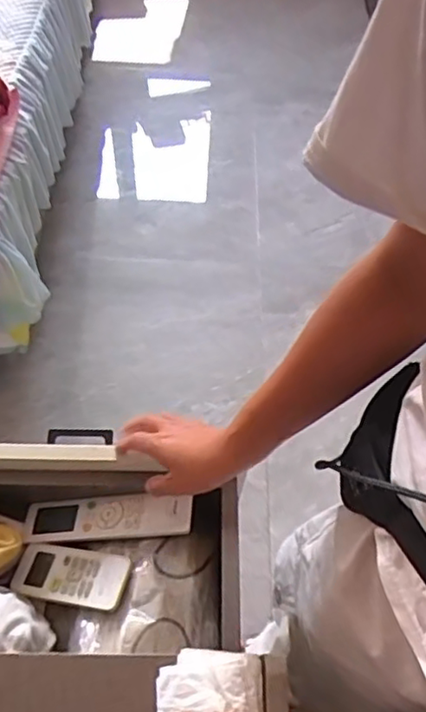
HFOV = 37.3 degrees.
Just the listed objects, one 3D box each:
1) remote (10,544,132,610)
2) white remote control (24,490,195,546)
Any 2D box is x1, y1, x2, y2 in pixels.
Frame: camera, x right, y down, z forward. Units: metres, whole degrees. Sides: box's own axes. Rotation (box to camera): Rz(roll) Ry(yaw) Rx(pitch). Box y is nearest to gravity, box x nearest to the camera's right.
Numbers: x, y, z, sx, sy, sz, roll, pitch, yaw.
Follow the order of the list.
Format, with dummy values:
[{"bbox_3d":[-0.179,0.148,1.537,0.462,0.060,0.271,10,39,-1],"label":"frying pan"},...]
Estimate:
[{"bbox_3d":[-0.148,0.224,0.645,0.133,0.012,0.053,-1,56,24],"label":"remote"},{"bbox_3d":[-0.113,0.172,0.678,0.188,0.020,0.051,-6,58,14],"label":"white remote control"}]

